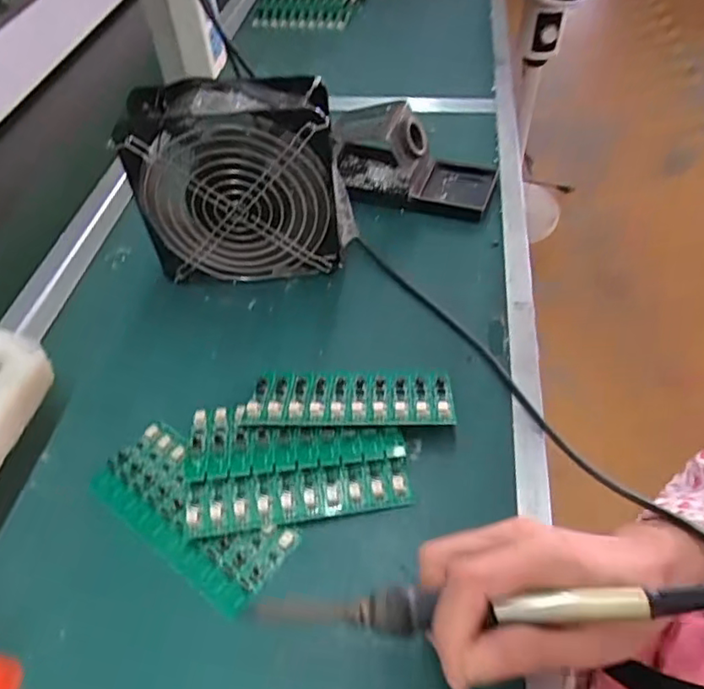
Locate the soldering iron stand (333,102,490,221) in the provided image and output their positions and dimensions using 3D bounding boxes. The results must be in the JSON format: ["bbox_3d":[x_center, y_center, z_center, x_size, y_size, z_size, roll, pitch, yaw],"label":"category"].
[{"bbox_3d":[0.053,-0.177,0.569,0.160,0.073,0.074,15,51,15],"label":"soldering iron stand"}]

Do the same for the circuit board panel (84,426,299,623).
[{"bbox_3d":[-0.101,0.101,0.373,0.136,0.006,0.060,31,57,26],"label":"circuit board panel"}]

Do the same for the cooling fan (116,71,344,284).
[{"bbox_3d":[-0.090,-0.125,0.474,0.151,0.157,0.055,-1,49,1],"label":"cooling fan"}]

